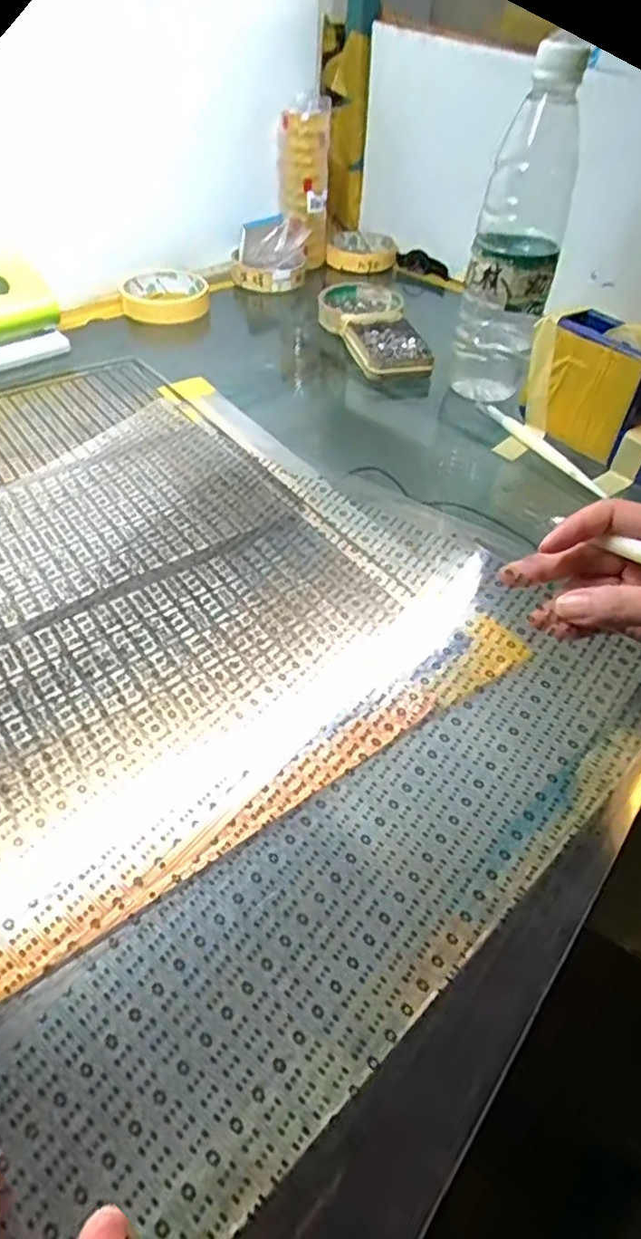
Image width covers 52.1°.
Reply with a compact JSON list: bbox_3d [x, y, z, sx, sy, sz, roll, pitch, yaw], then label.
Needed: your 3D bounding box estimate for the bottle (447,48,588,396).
[{"bbox_3d":[0.145,-0.281,0.483,0.061,0.208,0.073,14,47,10],"label":"bottle"}]

